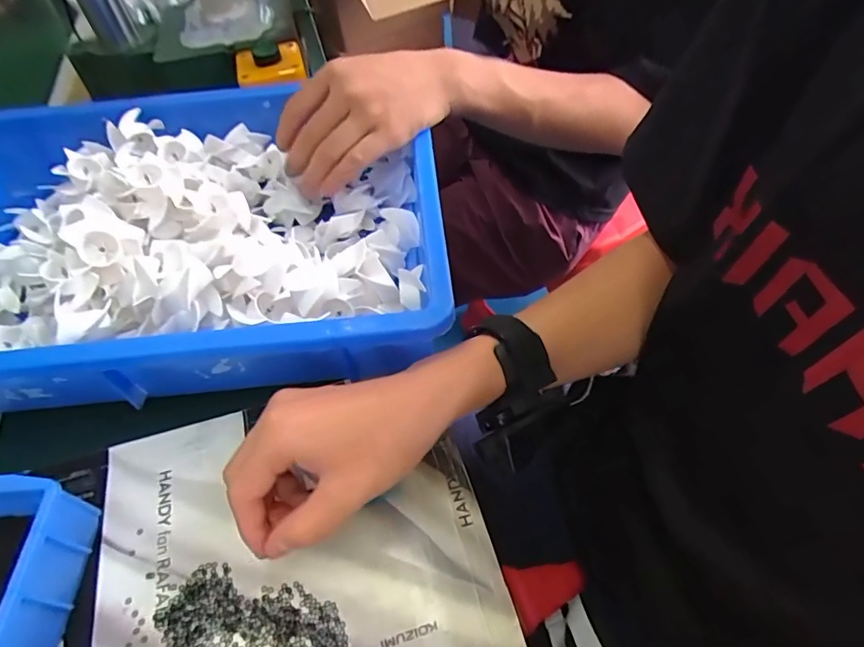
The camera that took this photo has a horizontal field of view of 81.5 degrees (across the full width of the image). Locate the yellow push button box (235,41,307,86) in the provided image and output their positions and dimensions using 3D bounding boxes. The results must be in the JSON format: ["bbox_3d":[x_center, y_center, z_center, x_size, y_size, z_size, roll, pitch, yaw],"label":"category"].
[{"bbox_3d":[-0.167,-0.269,0.516,0.066,0.020,0.060,-14,53,-7],"label":"yellow push button box"}]

